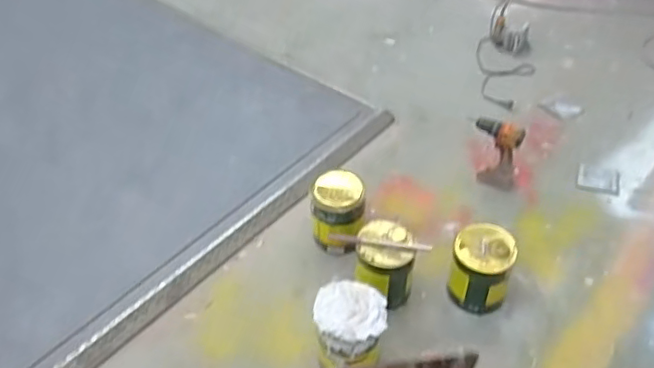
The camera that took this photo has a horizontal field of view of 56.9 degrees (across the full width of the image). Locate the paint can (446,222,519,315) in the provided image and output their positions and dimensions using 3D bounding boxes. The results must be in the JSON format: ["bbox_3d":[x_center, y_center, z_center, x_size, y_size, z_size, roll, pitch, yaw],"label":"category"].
[{"bbox_3d":[0.424,0.224,1.659,0.164,0.193,0.165,11,47,13],"label":"paint can"}]

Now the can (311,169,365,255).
[{"bbox_3d":[0.034,0.093,1.816,0.158,0.212,0.175,3,45,3],"label":"can"}]

